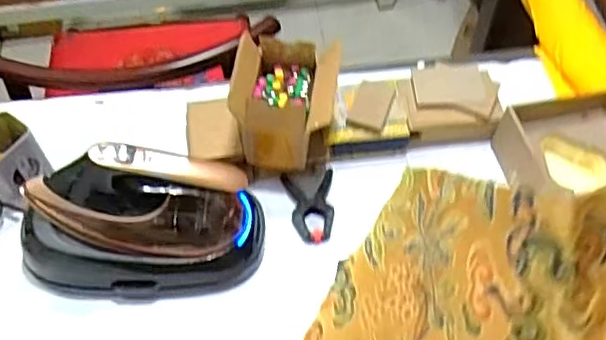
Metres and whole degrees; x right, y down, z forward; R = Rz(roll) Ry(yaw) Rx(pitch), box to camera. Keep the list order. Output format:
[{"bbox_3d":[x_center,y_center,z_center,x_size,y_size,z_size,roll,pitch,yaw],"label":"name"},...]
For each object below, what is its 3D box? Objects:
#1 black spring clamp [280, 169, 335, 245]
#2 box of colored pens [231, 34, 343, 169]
[{"bbox_3d":[0.011,0.052,0.853,0.068,0.019,0.103,-5,56,-3],"label":"black spring clamp"},{"bbox_3d":[-0.022,-0.083,0.844,0.128,0.128,0.137,7,56,5],"label":"box of colored pens"}]

